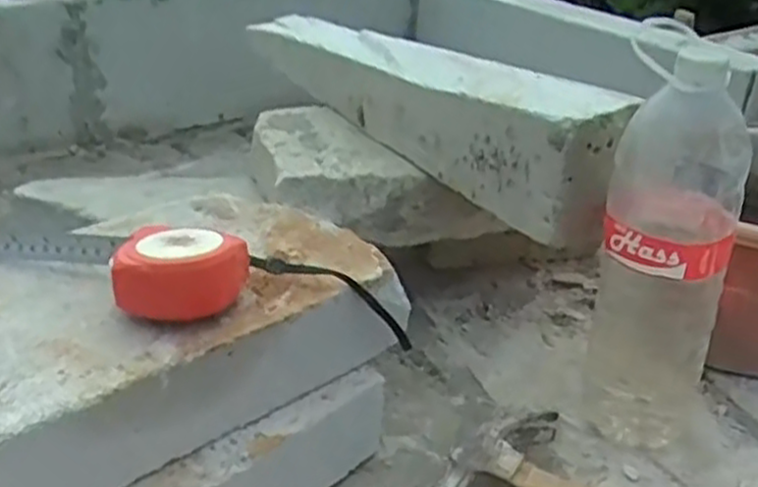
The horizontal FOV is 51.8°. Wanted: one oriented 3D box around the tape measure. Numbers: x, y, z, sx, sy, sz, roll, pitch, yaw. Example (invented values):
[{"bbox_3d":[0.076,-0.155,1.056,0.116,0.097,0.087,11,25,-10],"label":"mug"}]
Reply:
[{"bbox_3d":[-0.126,0.019,0.507,0.080,0.049,0.073,2,28,2],"label":"tape measure"}]

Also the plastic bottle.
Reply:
[{"bbox_3d":[0.209,0.019,0.580,0.085,0.291,0.086,14,31,23],"label":"plastic bottle"}]

